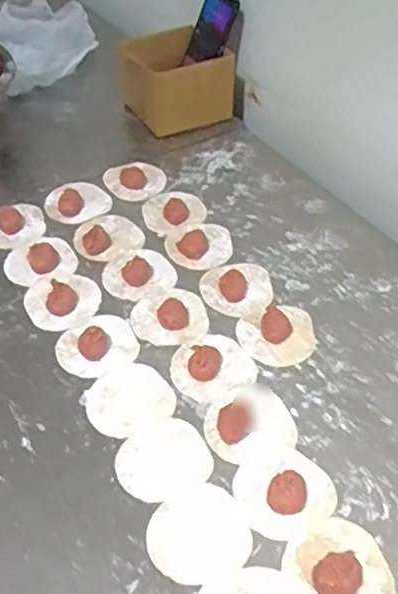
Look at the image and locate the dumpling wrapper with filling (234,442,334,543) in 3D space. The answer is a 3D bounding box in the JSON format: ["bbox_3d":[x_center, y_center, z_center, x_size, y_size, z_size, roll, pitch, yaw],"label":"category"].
[{"bbox_3d":[0.073,0.163,0.548,0.082,0.016,0.077,0,47,0],"label":"dumpling wrapper with filling"}]

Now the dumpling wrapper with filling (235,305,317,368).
[{"bbox_3d":[0.085,0.039,0.675,0.082,0.014,0.076,0,47,0],"label":"dumpling wrapper with filling"}]

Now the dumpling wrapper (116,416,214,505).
[{"bbox_3d":[-0.032,0.148,0.575,0.081,0.005,0.075,-3,46,3],"label":"dumpling wrapper"}]

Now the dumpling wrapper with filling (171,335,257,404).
[{"bbox_3d":[0.013,0.066,0.644,0.082,0.019,0.076,0,47,0],"label":"dumpling wrapper with filling"}]

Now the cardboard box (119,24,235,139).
[{"bbox_3d":[-0.035,-0.328,0.967,0.132,0.095,0.138,-24,51,-20],"label":"cardboard box"}]

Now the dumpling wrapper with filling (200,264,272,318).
[{"bbox_3d":[0.045,-0.012,0.725,0.081,0.013,0.077,0,47,0],"label":"dumpling wrapper with filling"}]

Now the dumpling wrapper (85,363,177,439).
[{"bbox_3d":[-0.069,0.100,0.623,0.081,0.006,0.076,-26,51,-20],"label":"dumpling wrapper"}]

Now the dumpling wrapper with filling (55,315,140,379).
[{"bbox_3d":[-0.108,0.045,0.665,0.082,0.021,0.077,0,47,0],"label":"dumpling wrapper with filling"}]

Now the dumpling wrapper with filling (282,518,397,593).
[{"bbox_3d":[0.111,0.212,0.494,0.077,0.019,0.078,-19,49,-17],"label":"dumpling wrapper with filling"}]

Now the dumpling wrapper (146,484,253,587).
[{"bbox_3d":[0.000,0.196,0.525,0.081,0.004,0.079,0,47,0],"label":"dumpling wrapper"}]

